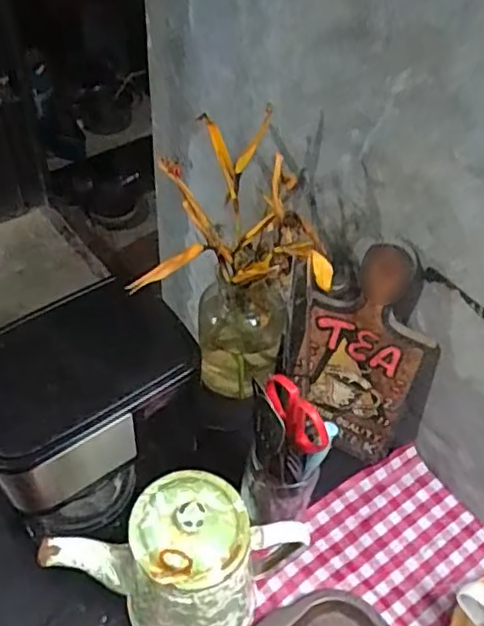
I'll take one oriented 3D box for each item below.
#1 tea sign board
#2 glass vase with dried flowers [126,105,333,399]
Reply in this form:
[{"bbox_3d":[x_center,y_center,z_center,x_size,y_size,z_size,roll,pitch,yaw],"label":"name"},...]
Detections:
[{"bbox_3d":[0.130,0.053,0.712,0.159,0.270,0.028,13,32,15],"label":"tea sign board"},{"bbox_3d":[-0.009,-0.037,0.737,0.172,0.331,0.210,5,50,0],"label":"glass vase with dried flowers"}]

